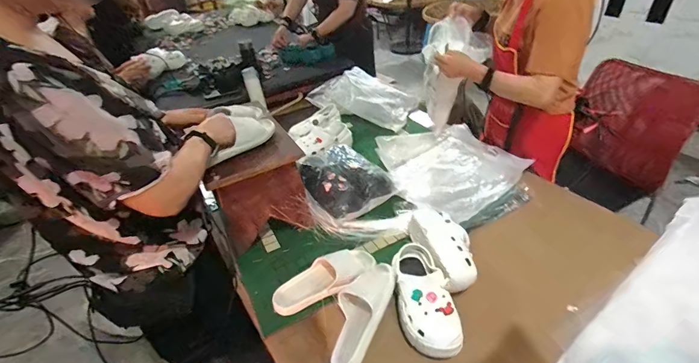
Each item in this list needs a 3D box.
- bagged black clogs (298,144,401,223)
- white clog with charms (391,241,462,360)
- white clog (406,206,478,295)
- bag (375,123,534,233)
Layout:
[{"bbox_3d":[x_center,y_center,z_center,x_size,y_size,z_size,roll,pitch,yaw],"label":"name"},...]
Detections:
[{"bbox_3d":[-0.015,-0.012,1.112,0.250,0.107,0.256,-27,43,-25],"label":"bagged black clogs"},{"bbox_3d":[0.164,0.250,0.779,0.110,0.078,0.242,-5,38,0],"label":"white clog with charms"},{"bbox_3d":[0.235,0.163,0.879,0.120,0.084,0.247,-11,39,-8],"label":"white clog"},{"bbox_3d":[0.320,-0.048,1.179,0.420,0.066,0.474,-23,42,-22],"label":"bag"}]

